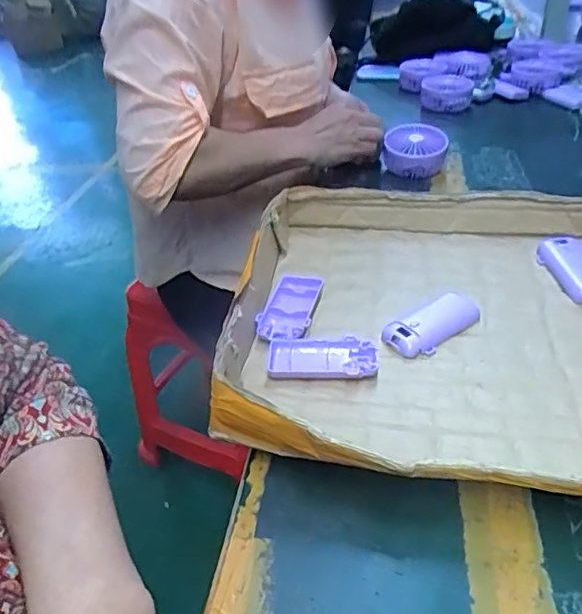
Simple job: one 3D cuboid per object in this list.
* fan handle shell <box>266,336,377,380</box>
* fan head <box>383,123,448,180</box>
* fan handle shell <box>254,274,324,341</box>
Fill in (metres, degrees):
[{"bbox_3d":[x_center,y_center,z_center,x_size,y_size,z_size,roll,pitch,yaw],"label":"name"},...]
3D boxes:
[{"bbox_3d":[0.027,0.045,0.494,0.094,0.009,0.047,-1,38,5],"label":"fan handle shell"},{"bbox_3d":[0.175,-0.219,0.805,0.088,0.055,0.085,5,38,13],"label":"fan head"},{"bbox_3d":[-0.002,0.002,0.545,0.048,0.013,0.091,6,39,13],"label":"fan handle shell"}]

